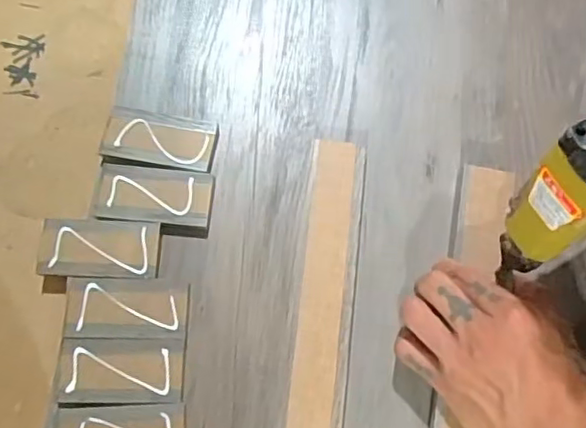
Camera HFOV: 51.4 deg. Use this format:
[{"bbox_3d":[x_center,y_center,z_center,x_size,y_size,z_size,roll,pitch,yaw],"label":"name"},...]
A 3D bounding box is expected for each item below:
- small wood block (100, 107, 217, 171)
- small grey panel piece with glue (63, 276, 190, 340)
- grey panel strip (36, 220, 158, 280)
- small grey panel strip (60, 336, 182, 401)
[{"bbox_3d":[-0.098,-0.054,0.448,0.080,0.011,0.041,8,71,4],"label":"small wood block"},{"bbox_3d":[-0.110,0.063,0.405,0.081,0.010,0.039,1,71,1],"label":"small grey panel piece with glue"},{"bbox_3d":[-0.132,0.025,0.422,0.079,0.014,0.040,2,71,1],"label":"grey panel strip"},{"bbox_3d":[-0.110,0.101,0.393,0.078,0.010,0.039,0,71,1],"label":"small grey panel strip"}]

